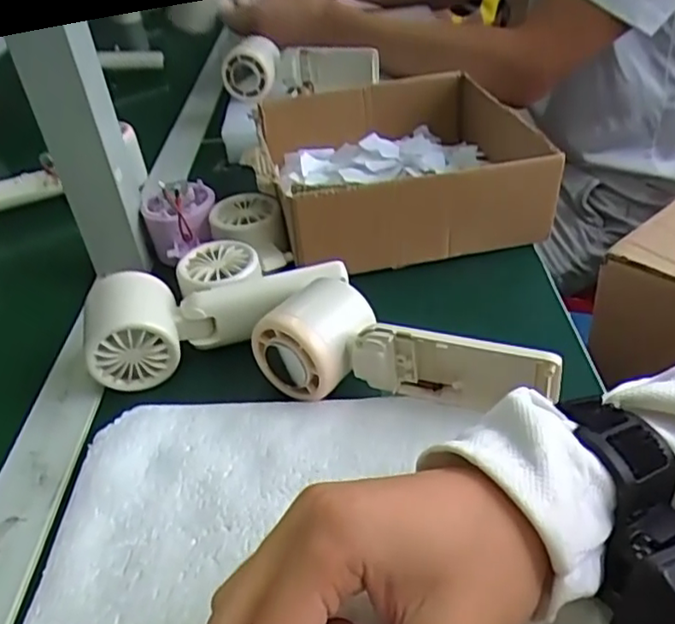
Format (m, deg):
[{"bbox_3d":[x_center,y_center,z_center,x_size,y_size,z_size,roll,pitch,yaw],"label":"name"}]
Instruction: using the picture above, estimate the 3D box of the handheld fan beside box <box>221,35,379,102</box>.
[{"bbox_3d":[-0.040,-0.264,0.677,0.165,0.059,0.045,-3,37,5],"label":"handheld fan beside box"}]

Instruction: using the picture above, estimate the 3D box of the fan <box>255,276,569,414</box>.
[{"bbox_3d":[0.032,0.025,0.341,0.156,0.056,0.053,19,44,30],"label":"fan"}]

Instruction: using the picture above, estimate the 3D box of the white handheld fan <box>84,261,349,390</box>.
[{"bbox_3d":[-0.078,-0.009,0.410,0.164,0.049,0.064,-16,38,-12],"label":"white handheld fan"}]

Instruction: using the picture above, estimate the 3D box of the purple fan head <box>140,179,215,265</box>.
[{"bbox_3d":[-0.118,-0.071,0.486,0.056,0.045,0.061,-15,38,-11],"label":"purple fan head"}]

